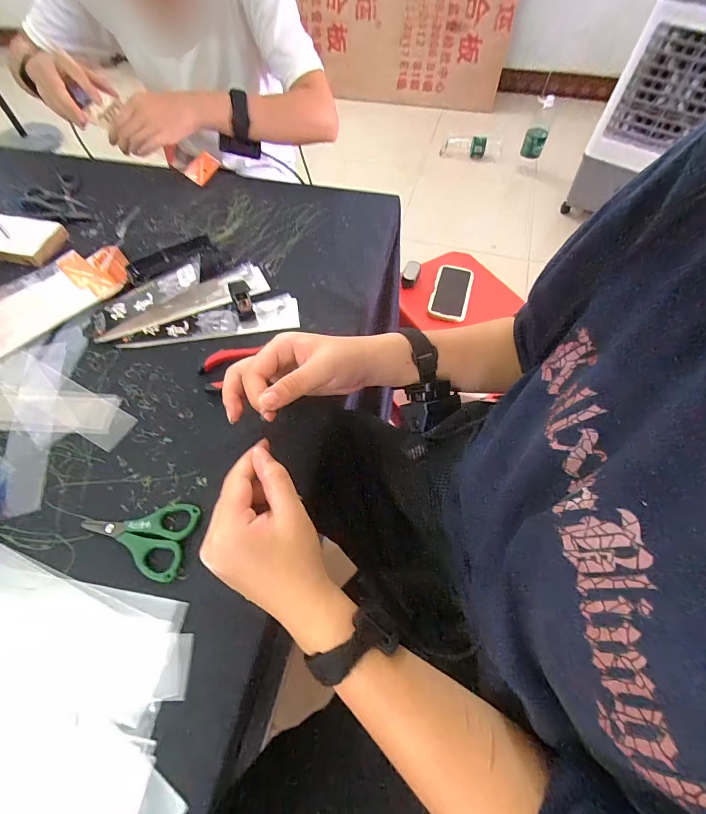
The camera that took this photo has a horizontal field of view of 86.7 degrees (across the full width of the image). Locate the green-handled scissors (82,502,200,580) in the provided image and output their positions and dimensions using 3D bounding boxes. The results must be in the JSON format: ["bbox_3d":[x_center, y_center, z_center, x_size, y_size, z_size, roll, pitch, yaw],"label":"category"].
[{"bbox_3d":[-0.183,0.106,0.314,0.092,0.007,0.060,9,60,5],"label":"green-handled scissors"}]

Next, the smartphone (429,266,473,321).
[{"bbox_3d":[0.239,-0.281,0.899,0.088,0.015,0.172,19,66,0],"label":"smartphone"}]

